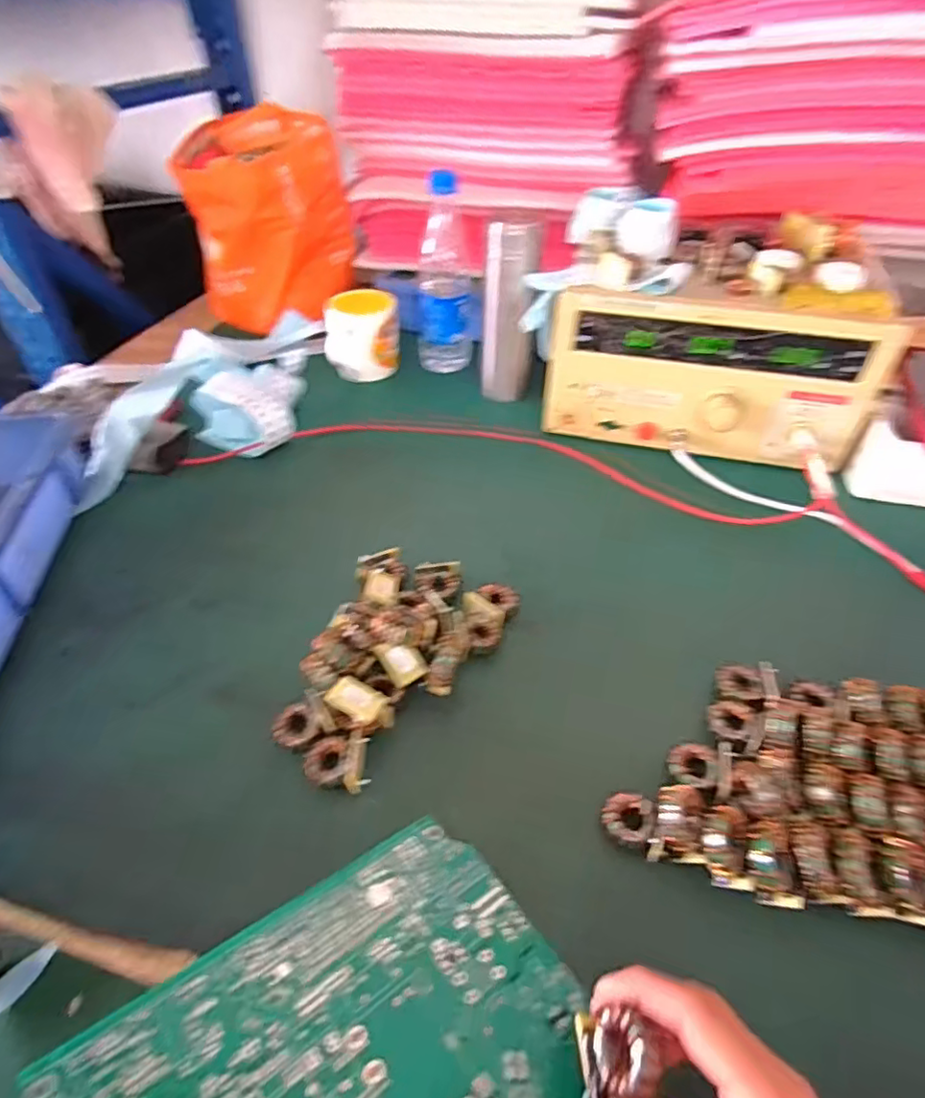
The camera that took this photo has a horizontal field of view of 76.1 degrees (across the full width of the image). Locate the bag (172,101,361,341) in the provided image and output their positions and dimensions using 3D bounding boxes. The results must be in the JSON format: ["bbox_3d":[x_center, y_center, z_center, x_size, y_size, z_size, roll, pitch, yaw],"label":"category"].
[{"bbox_3d":[-0.273,-0.454,0.859,0.179,0.252,0.226,36,60,28],"label":"bag"}]

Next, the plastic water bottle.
[{"bbox_3d":[-0.023,-0.330,0.743,0.066,0.234,0.057,-1,44,-2],"label":"plastic water bottle"}]

